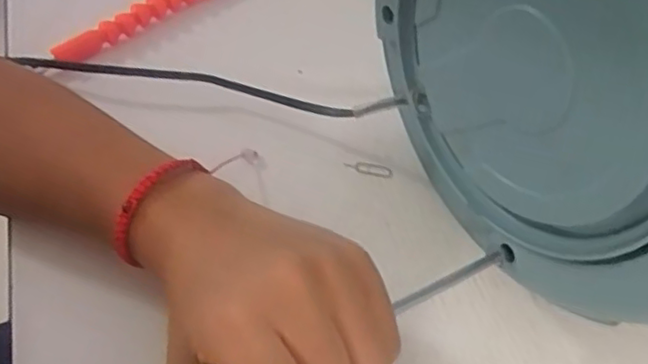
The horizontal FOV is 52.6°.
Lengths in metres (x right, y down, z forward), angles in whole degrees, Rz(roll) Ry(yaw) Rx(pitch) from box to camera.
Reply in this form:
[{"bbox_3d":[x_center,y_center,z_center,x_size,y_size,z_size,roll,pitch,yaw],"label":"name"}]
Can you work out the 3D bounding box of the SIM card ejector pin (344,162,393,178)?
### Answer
[{"bbox_3d":[0.028,-0.008,0.405,0.029,0.004,0.008,13,69,6],"label":"SIM card ejector pin"}]

